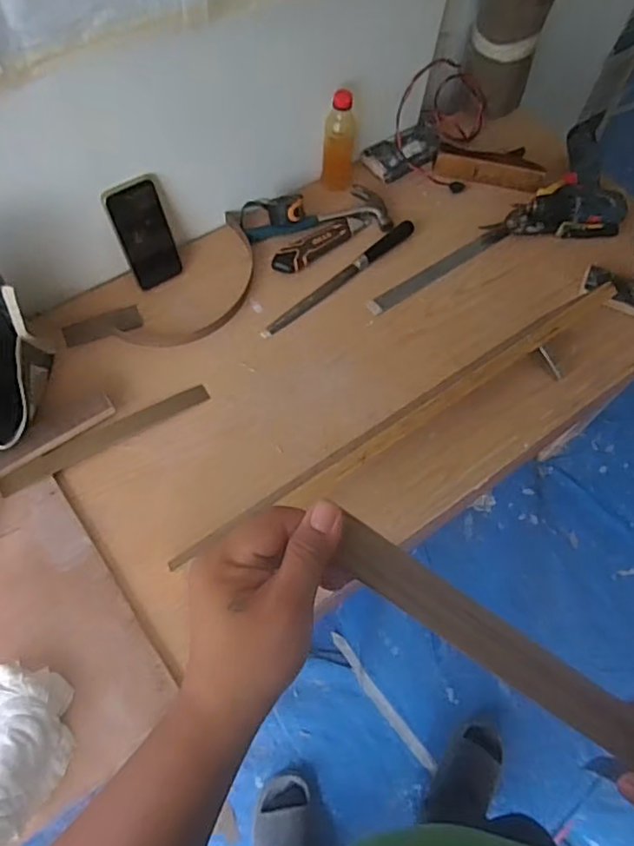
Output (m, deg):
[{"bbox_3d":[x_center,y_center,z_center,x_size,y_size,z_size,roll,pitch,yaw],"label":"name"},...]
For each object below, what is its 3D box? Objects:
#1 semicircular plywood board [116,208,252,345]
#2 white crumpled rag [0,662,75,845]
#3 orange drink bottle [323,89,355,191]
[{"bbox_3d":[-0.195,-0.217,0.977,0.261,0.016,0.152,-37,72,-19],"label":"semicircular plywood board"},{"bbox_3d":[-0.334,0.355,0.665,0.115,0.072,0.165,17,64,5],"label":"white crumpled rag"},{"bbox_3d":[0.038,-0.469,1.039,0.053,0.169,0.051,6,64,-1],"label":"orange drink bottle"}]

